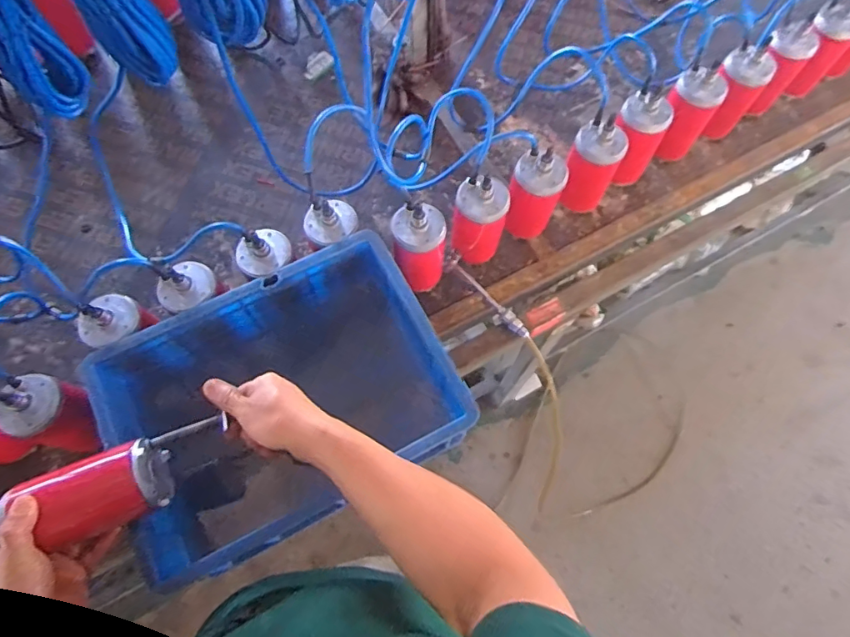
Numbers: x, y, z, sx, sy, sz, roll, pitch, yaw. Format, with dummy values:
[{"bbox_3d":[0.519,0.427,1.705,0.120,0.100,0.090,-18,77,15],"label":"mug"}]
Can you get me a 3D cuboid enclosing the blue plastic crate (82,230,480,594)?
[{"bbox_3d":[-0.170,0.114,0.714,0.442,0.227,0.294,-27,72,-10],"label":"blue plastic crate"}]

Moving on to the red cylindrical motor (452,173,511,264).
[{"bbox_3d":[0.079,-0.146,0.767,0.079,0.144,0.066,18,70,6],"label":"red cylindrical motor"}]

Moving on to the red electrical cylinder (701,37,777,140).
[{"bbox_3d":[0.533,-0.387,0.887,0.074,0.163,0.071,40,74,13],"label":"red electrical cylinder"}]

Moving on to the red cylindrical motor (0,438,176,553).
[{"bbox_3d":[-0.328,0.175,0.508,0.124,0.070,0.068,-22,71,-7],"label":"red cylindrical motor"}]

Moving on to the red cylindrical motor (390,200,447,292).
[{"bbox_3d":[-0.008,-0.105,0.755,0.073,0.156,0.070,0,70,-1],"label":"red cylindrical motor"}]

